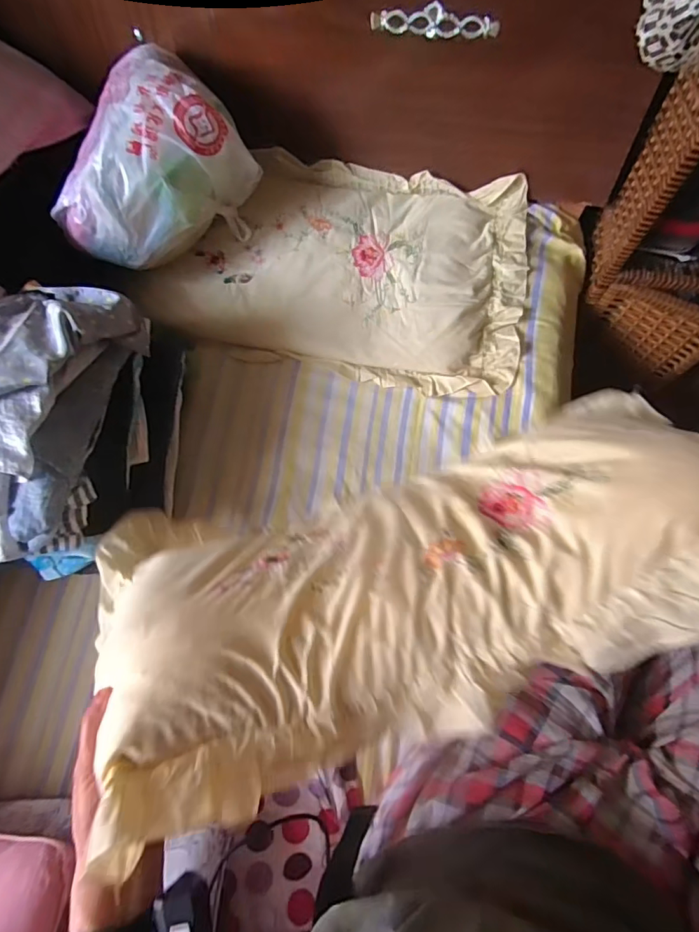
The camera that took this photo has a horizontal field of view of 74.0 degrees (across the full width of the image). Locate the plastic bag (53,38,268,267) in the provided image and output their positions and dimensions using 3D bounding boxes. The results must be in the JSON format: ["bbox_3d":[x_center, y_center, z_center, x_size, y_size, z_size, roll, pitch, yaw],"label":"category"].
[{"bbox_3d":[-0.297,-0.432,0.672,0.276,0.166,0.218,-34,76,-7],"label":"plastic bag"}]

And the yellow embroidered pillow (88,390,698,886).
[{"bbox_3d":[0.070,0.094,0.422,0.527,0.140,0.264,-17,35,-6],"label":"yellow embroidered pillow"}]

